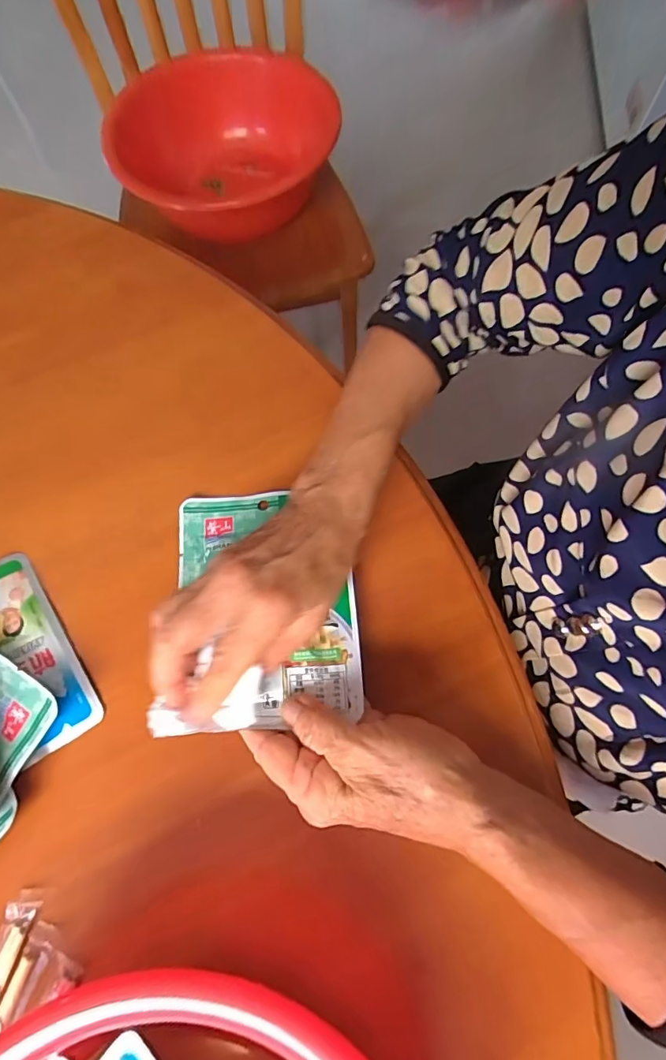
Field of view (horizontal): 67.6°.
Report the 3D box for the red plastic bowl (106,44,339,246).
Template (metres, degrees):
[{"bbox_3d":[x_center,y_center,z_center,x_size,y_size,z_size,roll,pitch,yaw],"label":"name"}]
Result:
[{"bbox_3d":[-0.182,-0.605,0.813,0.316,0.160,0.331,-1,70,2],"label":"red plastic bowl"}]

